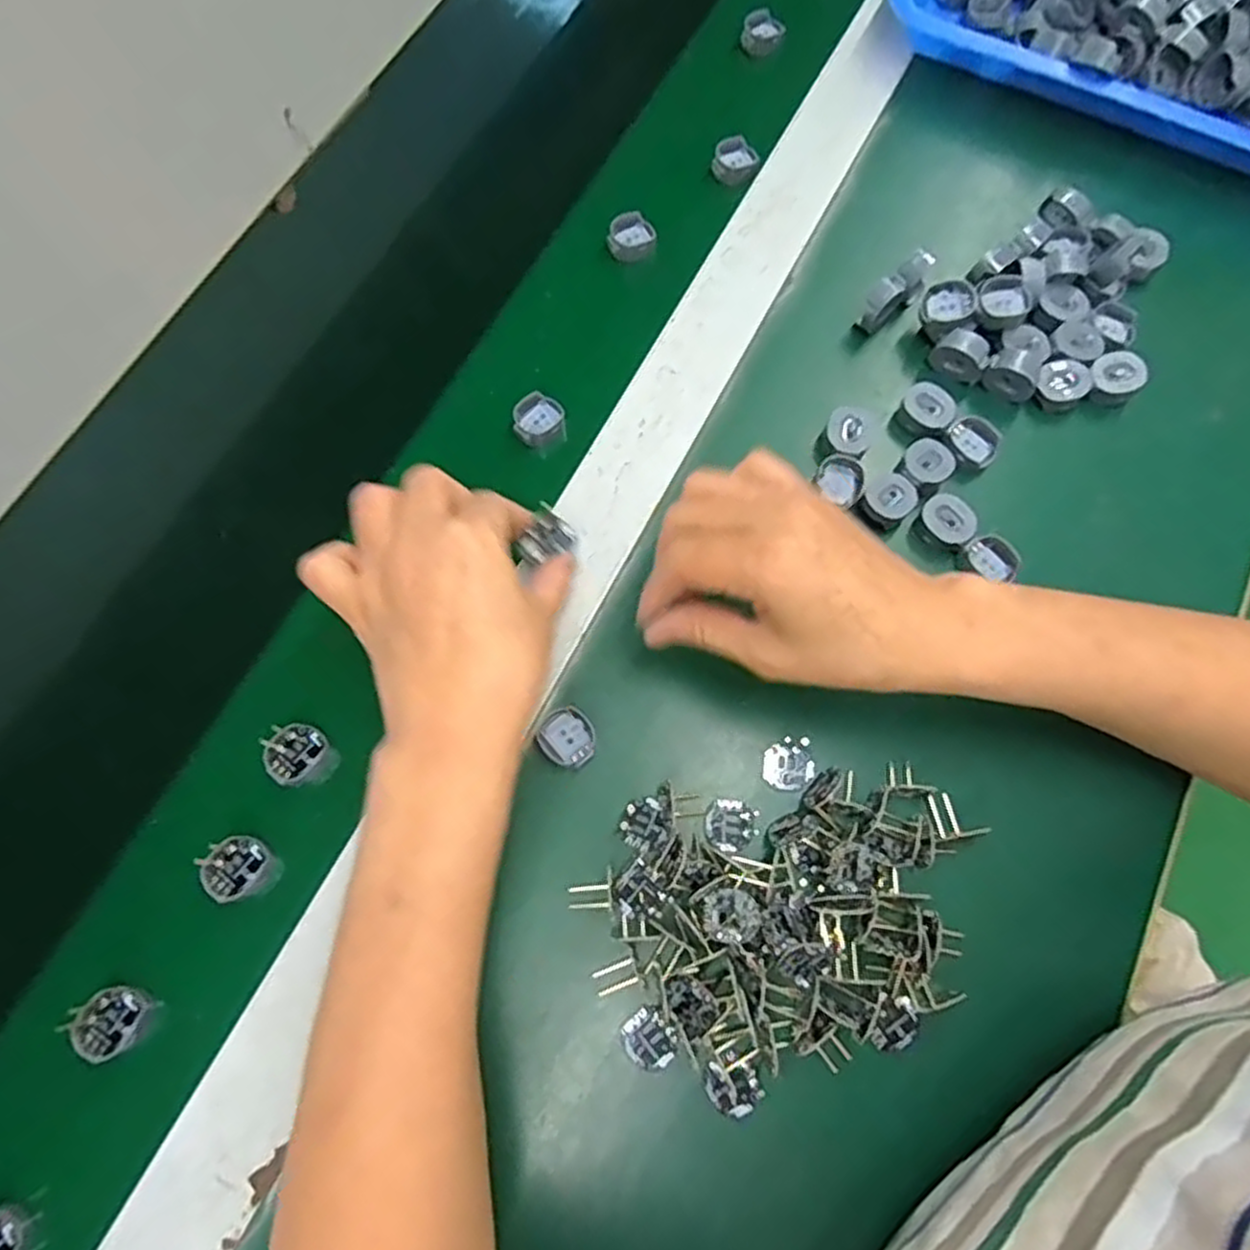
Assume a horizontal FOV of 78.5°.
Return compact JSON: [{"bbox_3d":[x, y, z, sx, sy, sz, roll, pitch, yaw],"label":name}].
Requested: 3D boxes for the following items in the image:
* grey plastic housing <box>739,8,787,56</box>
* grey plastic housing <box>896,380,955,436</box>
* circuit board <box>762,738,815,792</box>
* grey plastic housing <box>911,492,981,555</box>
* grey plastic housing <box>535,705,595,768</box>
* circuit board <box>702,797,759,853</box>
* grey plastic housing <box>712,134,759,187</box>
[{"bbox_3d":[0.095,-0.408,0.527,0.029,0.017,0.022,10,72,2],"label":"grey plastic housing"},{"bbox_3d":[0.166,-0.117,0.423,0.028,0.017,0.027,34,74,10],"label":"grey plastic housing"},{"bbox_3d":[0.080,0.067,0.369,0.026,0.004,0.025,-5,71,0],"label":"circuit board"},{"bbox_3d":[0.169,-0.053,0.405,0.026,0.017,0.030,-43,78,-14],"label":"grey plastic housing"},{"bbox_3d":[-0.027,0.055,0.370,0.025,0.009,0.028,-39,76,-13],"label":"grey plastic housing"},{"bbox_3d":[0.050,0.093,0.358,0.024,0.004,0.024,6,72,1],"label":"circuit board"},{"bbox_3d":[0.071,-0.299,0.492,0.028,0.012,0.029,0,72,-1],"label":"grey plastic housing"}]

